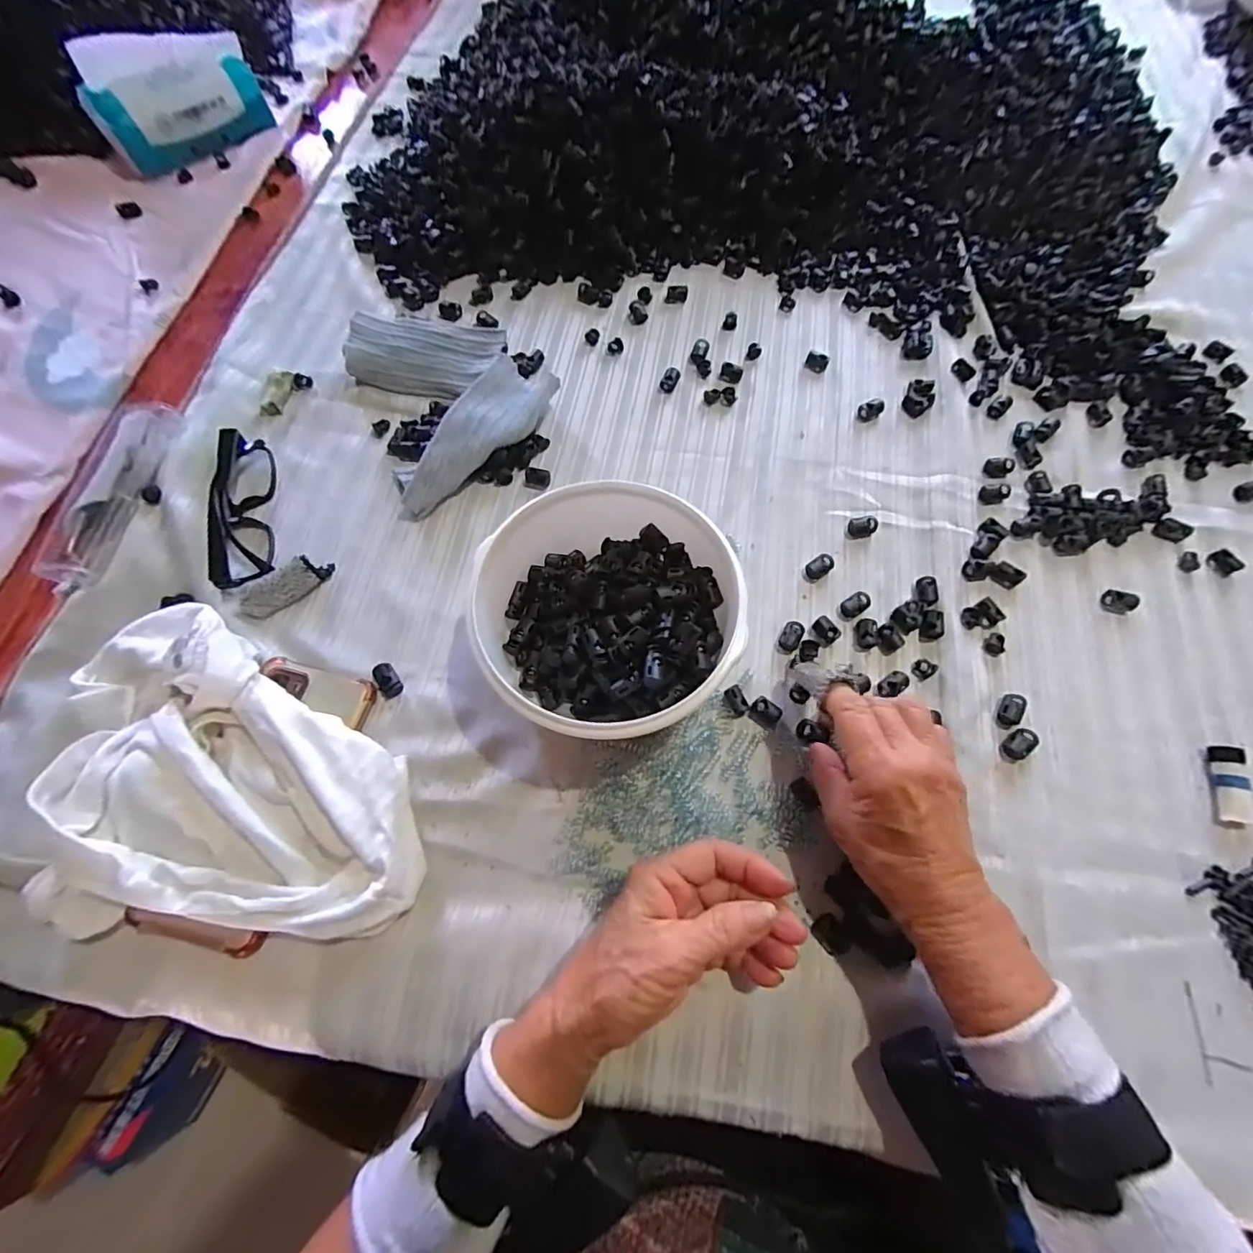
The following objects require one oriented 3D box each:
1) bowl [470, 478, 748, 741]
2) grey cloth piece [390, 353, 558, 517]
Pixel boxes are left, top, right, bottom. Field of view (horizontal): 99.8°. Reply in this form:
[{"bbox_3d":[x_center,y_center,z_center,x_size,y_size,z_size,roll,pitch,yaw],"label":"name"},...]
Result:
[{"bbox_3d":[-0.006,-0.012,0.351,0.159,0.076,0.166,0,69,1],"label":"bowl"},{"bbox_3d":[-0.121,-0.155,0.423,0.056,0.036,0.164,39,74,15],"label":"grey cloth piece"}]

